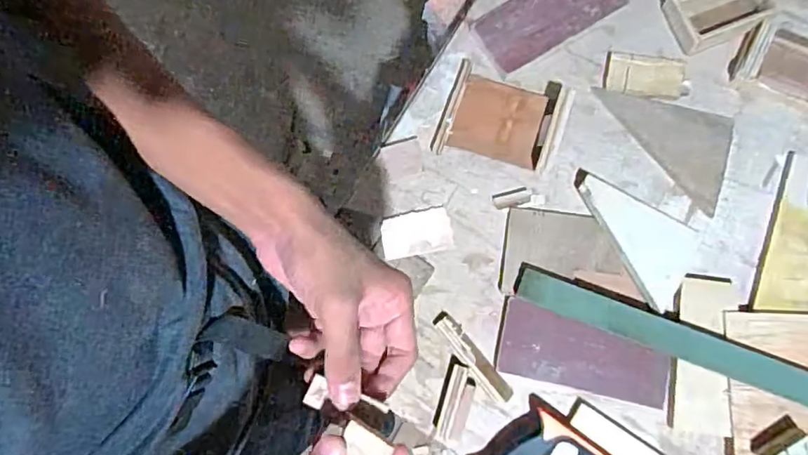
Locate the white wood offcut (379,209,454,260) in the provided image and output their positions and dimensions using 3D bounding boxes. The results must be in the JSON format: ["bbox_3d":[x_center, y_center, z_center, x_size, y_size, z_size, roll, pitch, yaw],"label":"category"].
[{"bbox_3d":[0.015,0.008,0.709,0.089,0.004,0.057,-12,76,2],"label":"white wood offcut"}]

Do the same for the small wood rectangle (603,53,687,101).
[{"bbox_3d":[0.310,-0.196,0.710,0.095,0.009,0.055,9,78,7],"label":"small wood rectangle"}]

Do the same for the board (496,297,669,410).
[{"bbox_3d":[0.209,0.148,0.641,0.189,0.006,0.084,12,88,10],"label":"board"}]

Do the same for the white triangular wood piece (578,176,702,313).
[{"bbox_3d":[0.293,0.003,0.661,0.091,0.019,0.171,-29,76,-2],"label":"white triangular wood piece"}]

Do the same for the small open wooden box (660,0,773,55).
[{"bbox_3d":[0.400,-0.282,0.697,0.118,0.025,0.083,-22,76,0],"label":"small open wooden box"}]

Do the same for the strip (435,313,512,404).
[{"bbox_3d":[0.083,0.157,0.663,0.025,0.021,0.124,-39,77,-4],"label":"strip"}]

